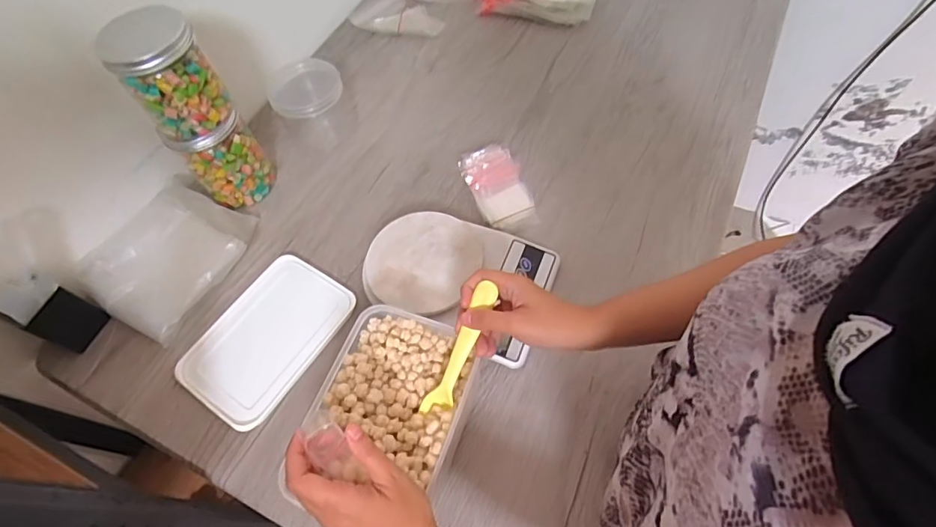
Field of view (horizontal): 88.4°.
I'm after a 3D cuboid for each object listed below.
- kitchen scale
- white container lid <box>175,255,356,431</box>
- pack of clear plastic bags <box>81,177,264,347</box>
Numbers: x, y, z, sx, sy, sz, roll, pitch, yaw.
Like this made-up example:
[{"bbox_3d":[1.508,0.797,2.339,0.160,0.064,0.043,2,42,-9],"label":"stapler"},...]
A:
[{"bbox_3d":[-0.012,0.014,0.558,0.209,0.037,0.149,19,64,15],"label":"kitchen scale"},{"bbox_3d":[-0.230,0.082,0.557,0.124,0.008,0.187,31,67,20],"label":"white container lid"},{"bbox_3d":[-0.360,-0.012,0.594,0.157,0.055,0.186,25,65,17],"label":"pack of clear plastic bags"}]

